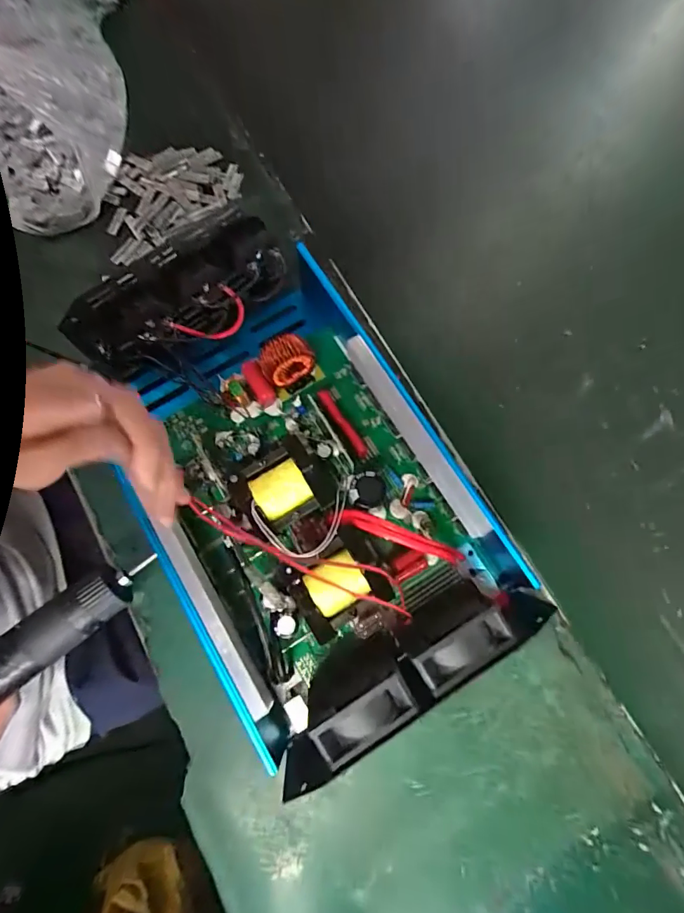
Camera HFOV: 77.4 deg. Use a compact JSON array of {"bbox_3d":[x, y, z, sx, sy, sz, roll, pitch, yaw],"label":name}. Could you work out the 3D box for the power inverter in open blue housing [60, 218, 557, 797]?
[{"bbox_3d":[-0.038,0.003,0.304,0.208,0.067,0.350,-30,75,-9],"label":"power inverter in open blue housing"}]

